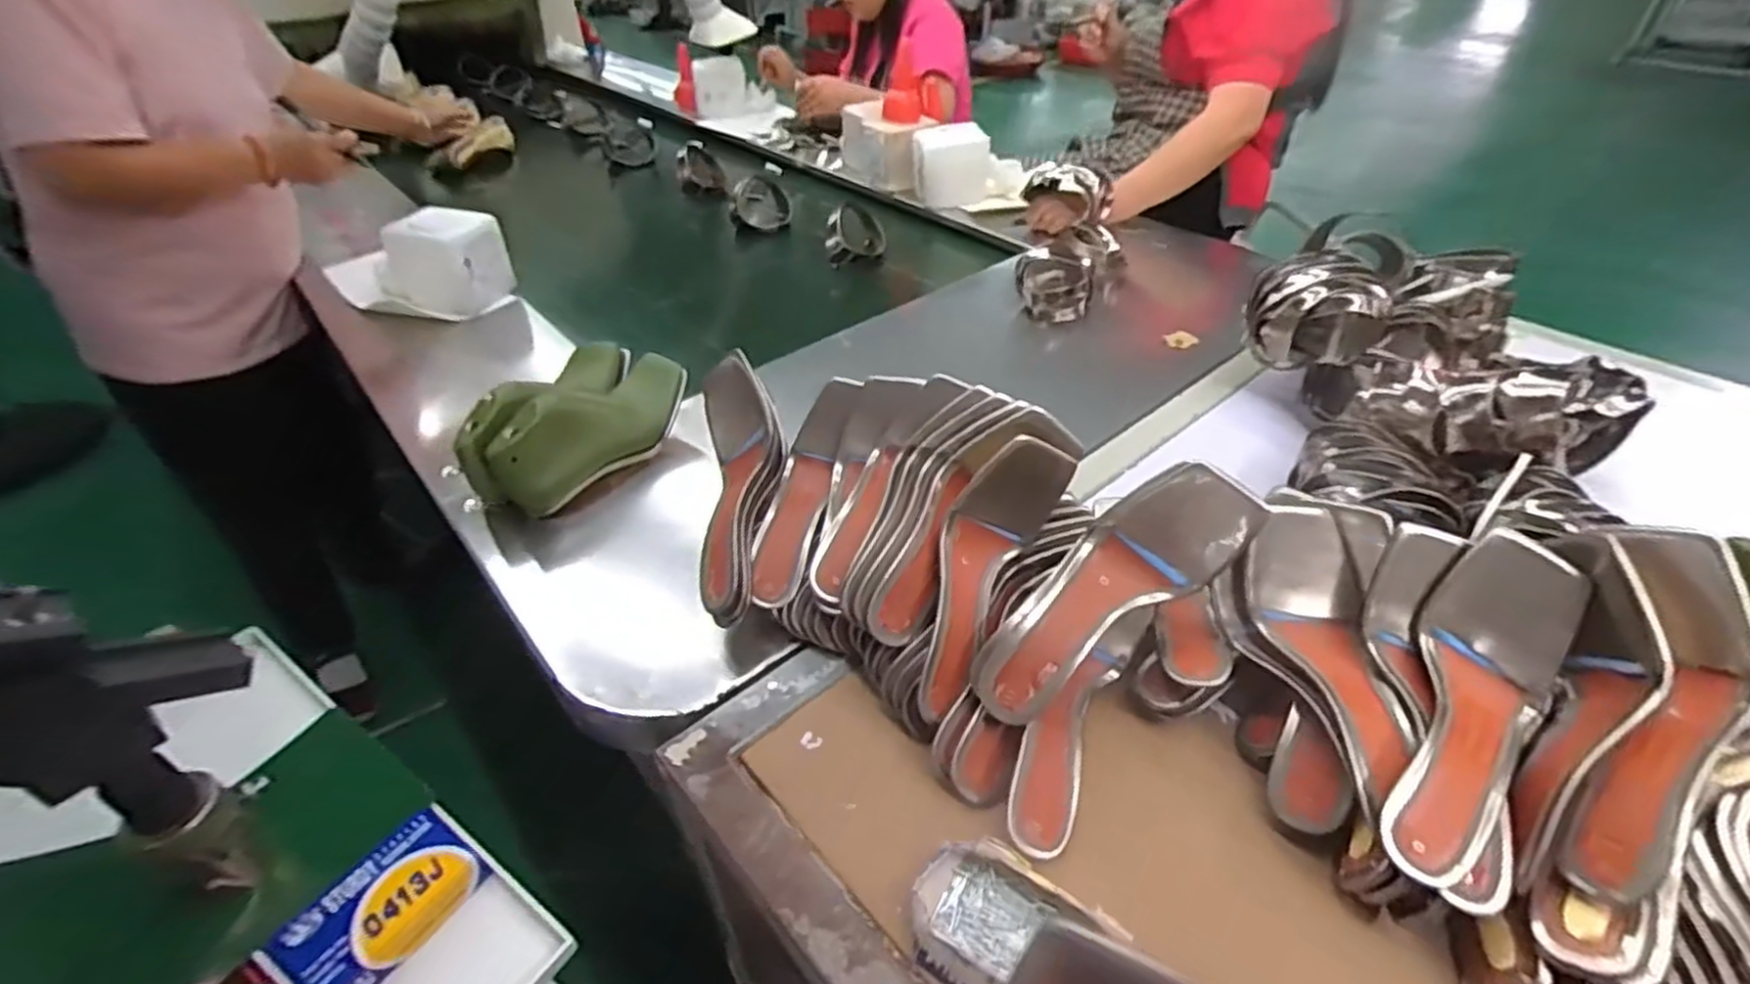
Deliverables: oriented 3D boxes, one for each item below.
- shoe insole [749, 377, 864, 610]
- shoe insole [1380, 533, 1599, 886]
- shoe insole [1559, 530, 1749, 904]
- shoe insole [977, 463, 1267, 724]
[{"bbox_3d":[-0.065,-0.002,0.672,0.051,0.034,0.220,9,62,14],"label":"shoe insole"},{"bbox_3d":[0.359,0.126,0.452,0.072,0.059,0.223,26,59,30],"label":"shoe insole"},{"bbox_3d":[0.445,0.123,0.428,0.069,0.040,0.227,25,70,29],"label":"shoe insole"},{"bbox_3d":[0.160,0.068,0.532,0.223,0.047,0.074,-40,48,-4],"label":"shoe insole"}]

